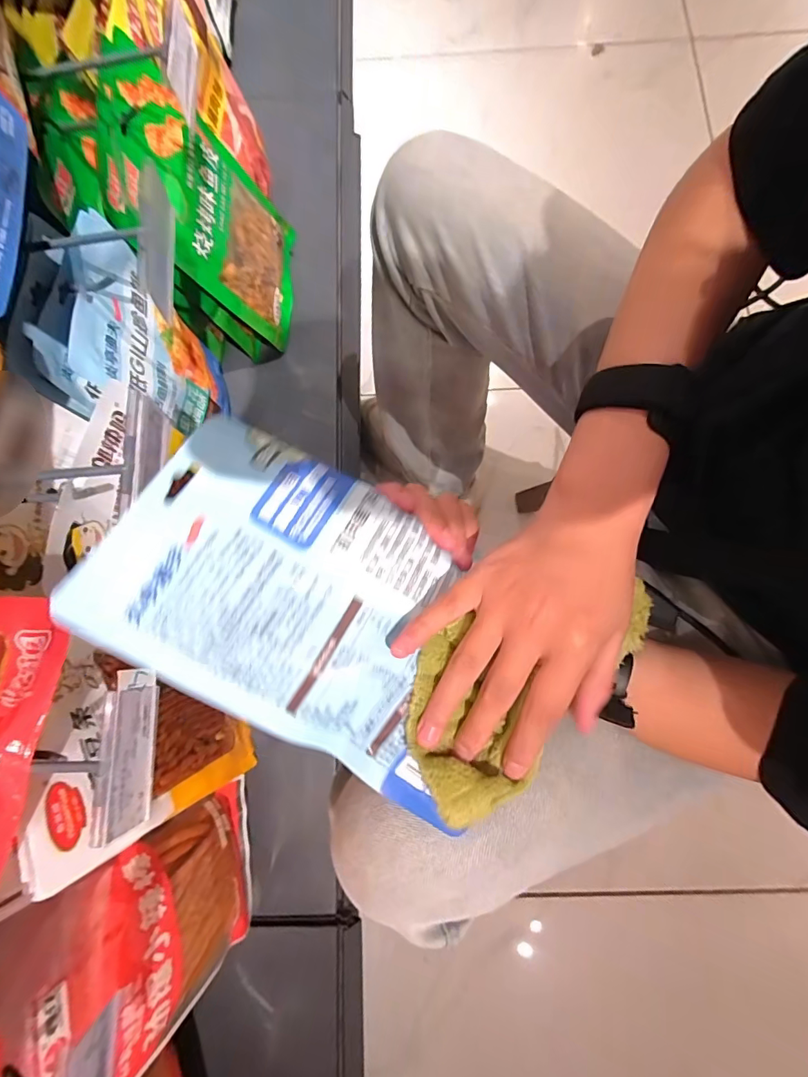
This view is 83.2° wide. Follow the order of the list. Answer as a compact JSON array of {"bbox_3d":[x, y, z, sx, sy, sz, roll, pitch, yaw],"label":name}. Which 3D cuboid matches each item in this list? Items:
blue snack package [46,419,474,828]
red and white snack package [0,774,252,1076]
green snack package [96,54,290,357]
[{"bbox_3d":[-0.044,0.030,0.231,0.190,0.015,0.129,33,73,-8],"label":"blue snack package"},{"bbox_3d":[-0.207,0.328,0.381,0.029,0.257,0.161,-18,77,13],"label":"red and white snack package"},{"bbox_3d":[-0.209,-0.357,0.521,0.027,0.260,0.164,2,87,22],"label":"green snack package"}]

